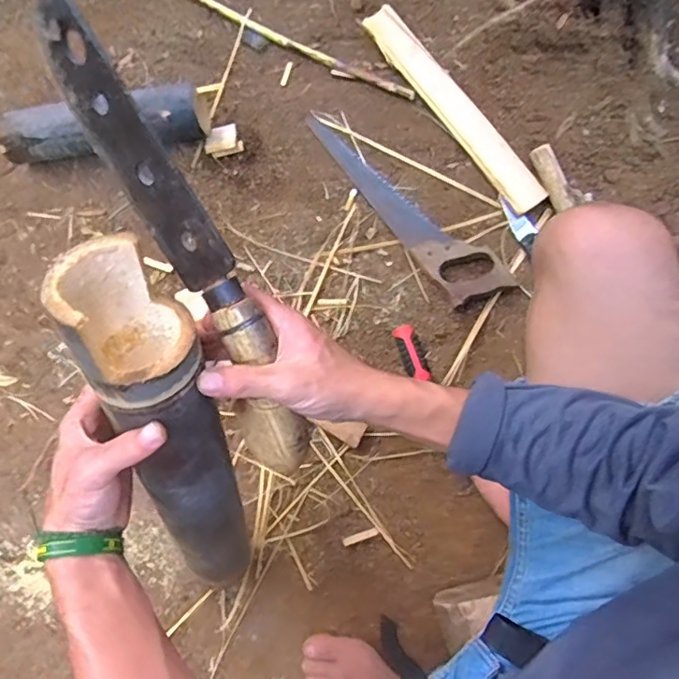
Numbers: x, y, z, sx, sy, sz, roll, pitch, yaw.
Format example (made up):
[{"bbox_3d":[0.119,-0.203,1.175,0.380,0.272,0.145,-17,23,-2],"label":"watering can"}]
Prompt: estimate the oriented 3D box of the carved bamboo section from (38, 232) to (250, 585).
[{"bbox_3d":[-0.124,0.102,0.468,0.070,0.405,0.070,-8,44,-2],"label":"carved bamboo section"}]

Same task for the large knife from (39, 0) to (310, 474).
[{"bbox_3d":[-0.103,-0.062,0.406,0.035,0.070,0.360,-40,109,-46],"label":"large knife"}]

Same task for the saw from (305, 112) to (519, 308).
[{"bbox_3d":[0.094,-0.214,0.831,0.089,0.032,0.405,-35,77,-10],"label":"saw"}]

